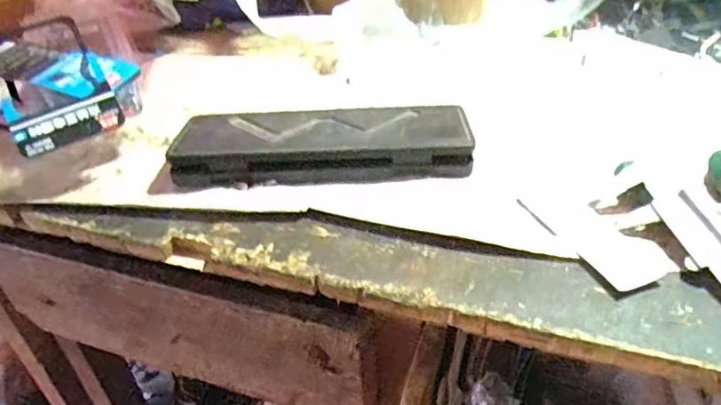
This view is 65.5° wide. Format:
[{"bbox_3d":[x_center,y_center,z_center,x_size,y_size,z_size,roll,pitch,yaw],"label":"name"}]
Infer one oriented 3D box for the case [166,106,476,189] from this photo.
[{"bbox_3d":[-0.029,-0.049,0.462,0.230,0.031,0.076,-2,38,1],"label":"case"}]

